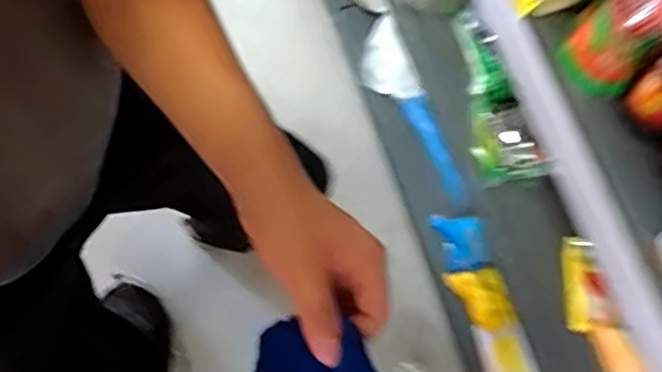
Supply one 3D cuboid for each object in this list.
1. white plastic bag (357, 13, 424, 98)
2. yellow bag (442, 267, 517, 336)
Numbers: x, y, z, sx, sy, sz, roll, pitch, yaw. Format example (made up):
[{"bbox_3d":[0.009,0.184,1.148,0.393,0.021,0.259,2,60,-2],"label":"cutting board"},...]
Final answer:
[{"bbox_3d":[0.097,-0.223,1.185,0.070,0.139,0.187,-20,75,-3],"label":"white plastic bag"},{"bbox_3d":[0.262,0.190,1.083,0.065,0.117,0.124,-28,75,-5],"label":"yellow bag"}]

